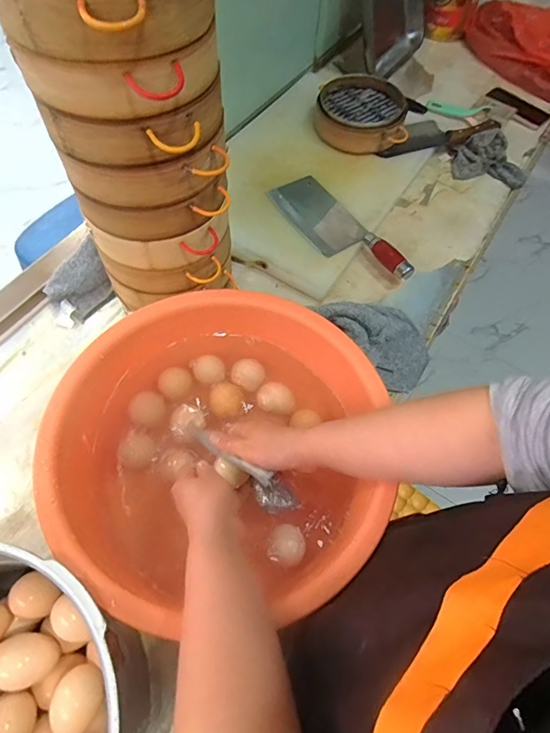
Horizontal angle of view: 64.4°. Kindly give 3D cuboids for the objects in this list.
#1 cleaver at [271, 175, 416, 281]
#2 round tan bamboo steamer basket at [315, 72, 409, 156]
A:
[{"bbox_3d":[0.104,-0.227,0.746,0.104,0.035,0.277,-31,67,-18],"label":"cleaver"},{"bbox_3d":[0.167,-0.491,0.859,0.176,0.058,0.173,10,61,3],"label":"round tan bamboo steamer basket"}]

